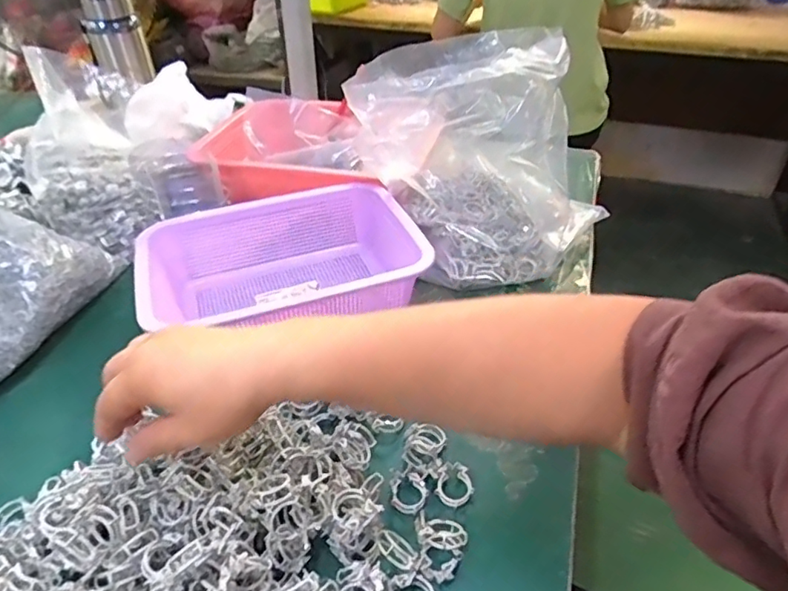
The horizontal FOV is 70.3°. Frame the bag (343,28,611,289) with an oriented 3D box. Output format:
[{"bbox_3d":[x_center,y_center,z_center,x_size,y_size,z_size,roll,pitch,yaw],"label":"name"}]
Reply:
[{"bbox_3d":[0.095,-0.159,0.614,0.228,0.212,0.203,20,41,26],"label":"bag"}]

